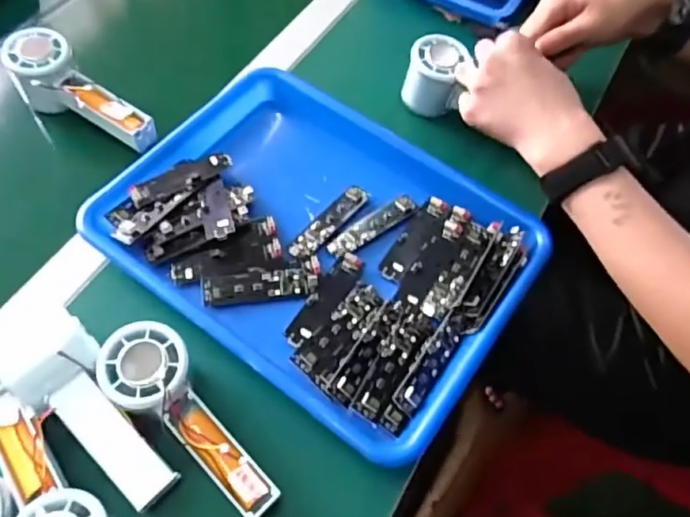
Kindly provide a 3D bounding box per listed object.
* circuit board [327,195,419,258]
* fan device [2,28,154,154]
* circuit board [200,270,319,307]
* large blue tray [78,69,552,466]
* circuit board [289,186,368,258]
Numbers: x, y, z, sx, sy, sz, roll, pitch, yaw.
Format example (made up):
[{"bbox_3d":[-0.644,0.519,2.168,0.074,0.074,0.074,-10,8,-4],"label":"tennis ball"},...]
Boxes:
[{"bbox_3d":[0.024,-0.030,0.500,0.087,0.007,0.022,-32,66,-19],"label":"circuit board"},{"bbox_3d":[-0.245,-0.151,0.550,0.152,0.061,0.051,34,63,-1],"label":"fan device"},{"bbox_3d":[-0.068,0.023,0.464,0.089,0.005,0.024,-5,83,-8],"label":"circuit board"},{"bbox_3d":[-0.016,-0.025,0.490,0.329,0.029,0.263,33,64,16],"label":"large blue tray"},{"bbox_3d":[-0.013,-0.033,0.502,0.024,0.004,0.090,34,64,16],"label":"circuit board"}]

